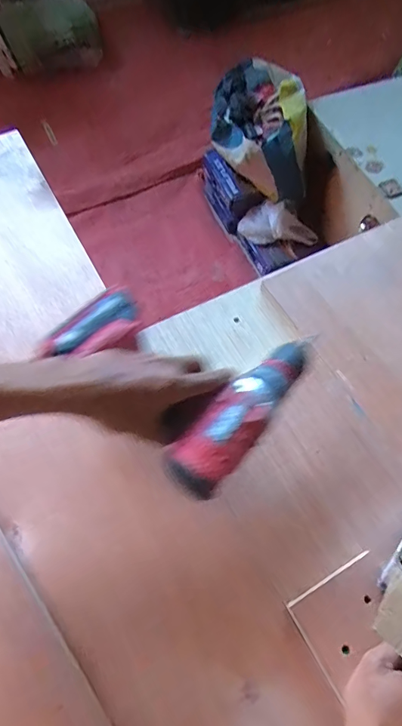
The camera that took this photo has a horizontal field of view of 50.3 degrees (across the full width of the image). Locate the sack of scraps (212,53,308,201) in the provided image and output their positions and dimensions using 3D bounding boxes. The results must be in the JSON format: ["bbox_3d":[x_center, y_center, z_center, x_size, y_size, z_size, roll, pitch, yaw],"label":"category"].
[{"bbox_3d":[0.193,-0.758,1.427,0.304,0.274,0.313,-4,63,-1],"label":"sack of scraps"}]

